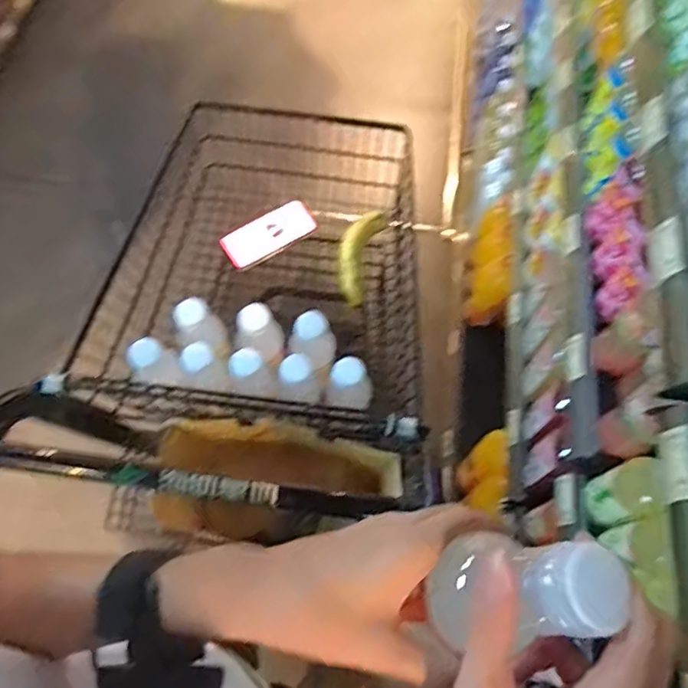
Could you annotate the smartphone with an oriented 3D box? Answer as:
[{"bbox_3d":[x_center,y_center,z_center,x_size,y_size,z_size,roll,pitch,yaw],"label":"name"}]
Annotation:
[{"bbox_3d":[-0.132,-0.195,1.043,0.164,0.016,0.078,-33,81,-6],"label":"smartphone"}]

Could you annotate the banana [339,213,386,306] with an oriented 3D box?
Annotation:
[{"bbox_3d":[0.021,-0.151,0.994,0.063,0.030,0.172,16,65,5],"label":"banana"}]

